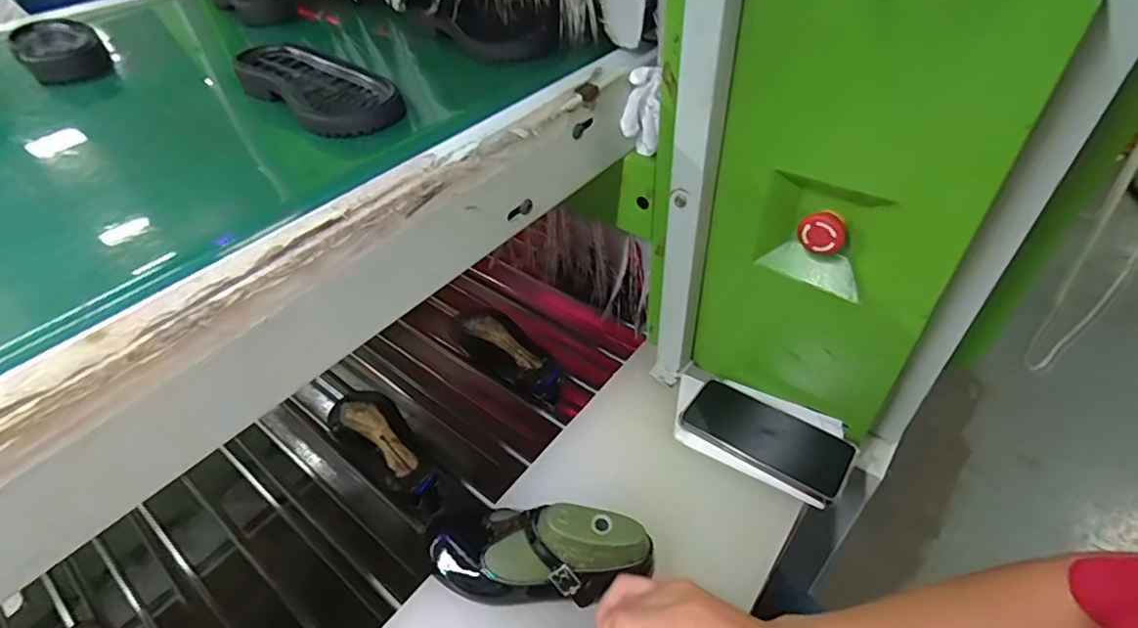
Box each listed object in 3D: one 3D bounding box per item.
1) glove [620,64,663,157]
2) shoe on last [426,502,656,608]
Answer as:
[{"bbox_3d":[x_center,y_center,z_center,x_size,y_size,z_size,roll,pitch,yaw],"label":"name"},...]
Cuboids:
[{"bbox_3d":[0.067,-0.185,0.512,0.039,0.076,0.027,4,44,9],"label":"glove"},{"bbox_3d":[-0.033,0.199,0.467,0.199,0.068,0.067,-9,41,19],"label":"shoe on last"}]

